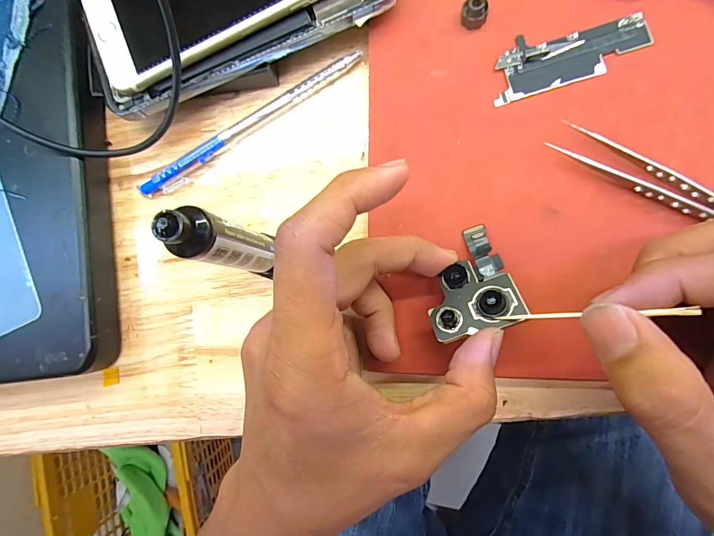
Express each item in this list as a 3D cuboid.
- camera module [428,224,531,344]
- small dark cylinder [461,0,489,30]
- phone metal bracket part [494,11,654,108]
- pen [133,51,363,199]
[{"bbox_3d":[0.048,0.006,0.172,0.038,0.008,0.050,-21,55,11],"label":"camera module"},{"bbox_3d":[0.057,-0.124,0.184,0.012,0.012,0.009,18,90,8],"label":"small dark cylinder"},{"bbox_3d":[0.102,-0.102,0.182,0.071,0.004,0.028,-13,85,7],"label":"phone metal bracket part"},{"bbox_3d":[-0.058,-0.076,0.205,0.136,0.010,0.010,-32,84,5],"label":"pen"}]

